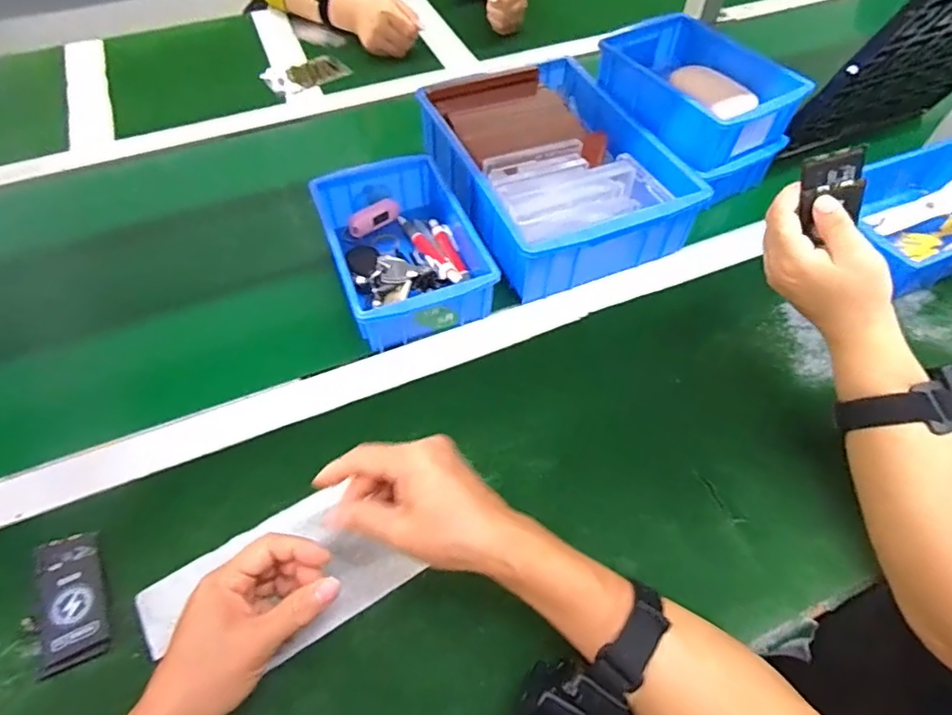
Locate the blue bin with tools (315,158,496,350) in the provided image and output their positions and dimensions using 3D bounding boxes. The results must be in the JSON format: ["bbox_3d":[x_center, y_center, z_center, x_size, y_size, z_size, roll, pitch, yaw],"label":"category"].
[{"bbox_3d":[-0.074,-0.109,0.573,0.137,0.077,0.202,-16,57,-12],"label":"blue bin with tools"}]

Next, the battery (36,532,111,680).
[{"bbox_3d":[-0.284,0.168,0.390,0.042,0.015,0.090,-11,56,-22],"label":"battery"}]

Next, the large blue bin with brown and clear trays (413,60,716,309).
[{"bbox_3d":[0.077,-0.204,0.604,0.202,0.083,0.286,-21,58,-14],"label":"large blue bin with brown and clear trays"}]

